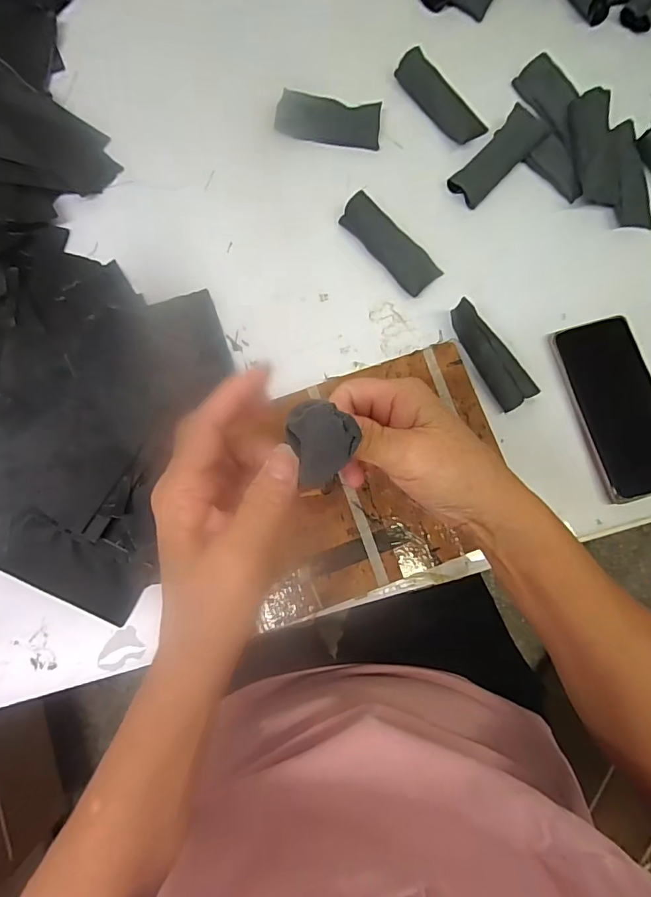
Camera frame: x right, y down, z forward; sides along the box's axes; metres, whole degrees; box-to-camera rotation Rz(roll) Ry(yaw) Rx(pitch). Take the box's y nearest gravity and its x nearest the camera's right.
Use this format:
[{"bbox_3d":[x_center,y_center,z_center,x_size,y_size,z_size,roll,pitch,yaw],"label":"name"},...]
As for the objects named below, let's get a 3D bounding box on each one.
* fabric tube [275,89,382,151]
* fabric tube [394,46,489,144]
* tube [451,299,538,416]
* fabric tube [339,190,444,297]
[{"bbox_3d":[0.003,-0.323,0.450,0.101,0.024,0.032,6,81,-1],"label":"fabric tube"},{"bbox_3d":[0.113,-0.347,0.456,0.036,0.016,0.103,-43,85,-8],"label":"fabric tube"},{"bbox_3d":[0.145,-0.083,0.404,0.032,0.035,0.099,-33,83,-7],"label":"tube"},{"bbox_3d":[0.060,-0.191,0.429,0.039,0.023,0.103,-43,85,-8],"label":"fabric tube"}]

